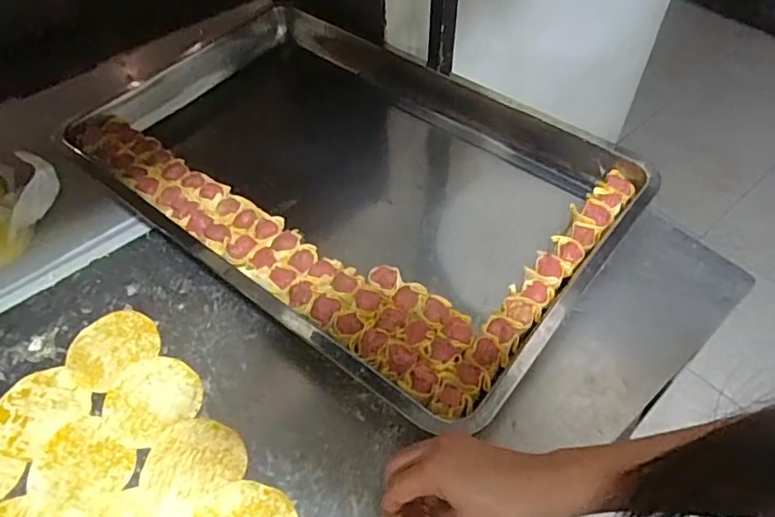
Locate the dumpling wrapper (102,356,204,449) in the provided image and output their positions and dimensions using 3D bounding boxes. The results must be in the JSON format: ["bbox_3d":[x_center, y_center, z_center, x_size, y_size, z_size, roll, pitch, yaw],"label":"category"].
[{"bbox_3d":[-0.215,0.126,0.531,0.082,0.004,0.078,0,51,0],"label":"dumpling wrapper"}]

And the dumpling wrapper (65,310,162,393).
[{"bbox_3d":[-0.265,0.084,0.560,0.074,0.004,0.081,0,51,0],"label":"dumpling wrapper"}]

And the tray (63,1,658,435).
[{"bbox_3d":[-0.063,-0.106,0.682,0.622,0.058,0.388,32,58,24],"label":"tray"}]

